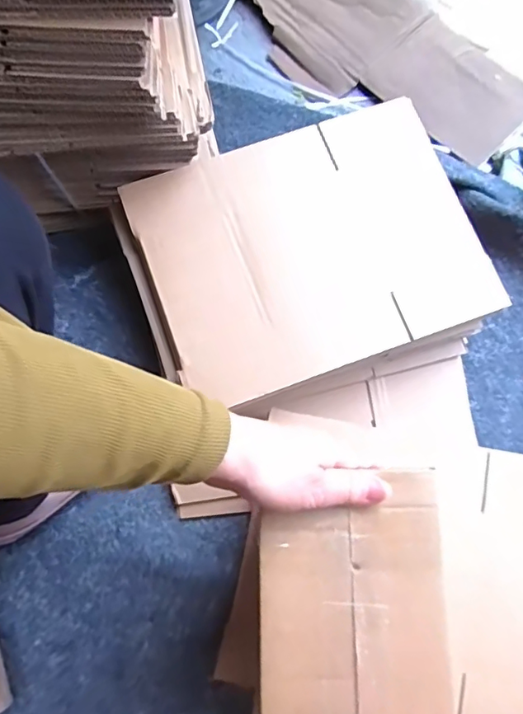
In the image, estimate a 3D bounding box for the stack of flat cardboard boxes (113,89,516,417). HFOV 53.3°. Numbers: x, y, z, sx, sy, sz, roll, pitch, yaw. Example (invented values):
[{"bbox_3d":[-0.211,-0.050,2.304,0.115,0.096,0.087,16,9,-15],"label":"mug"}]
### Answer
[{"bbox_3d":[0.052,-0.111,0.639,0.393,0.103,0.303,-18,76,-6],"label":"stack of flat cardboard boxes"}]

